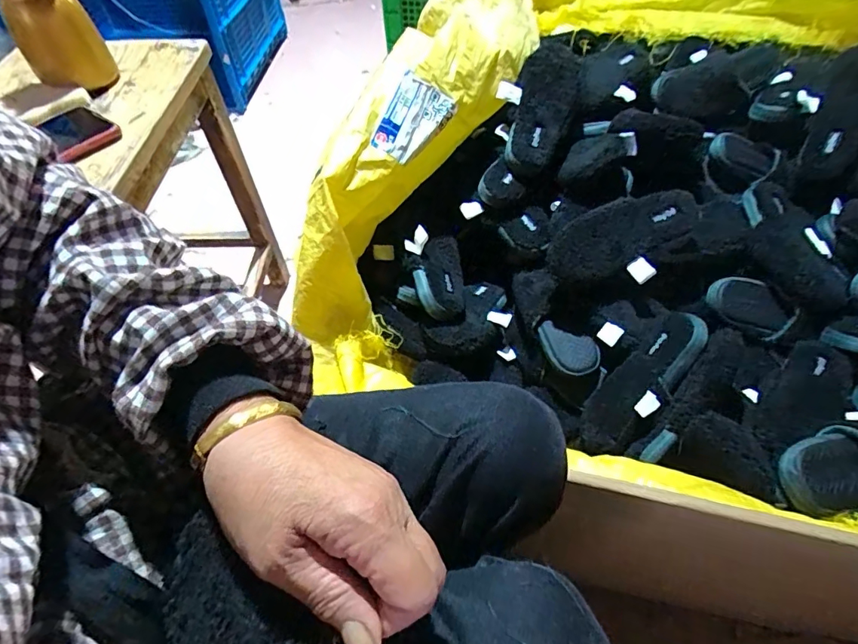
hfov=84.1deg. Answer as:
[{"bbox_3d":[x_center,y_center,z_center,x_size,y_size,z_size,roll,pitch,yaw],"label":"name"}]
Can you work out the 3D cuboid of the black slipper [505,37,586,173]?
[{"bbox_3d":[0.185,-0.350,0.786,0.096,0.065,0.218,19,99,14],"label":"black slipper"}]

